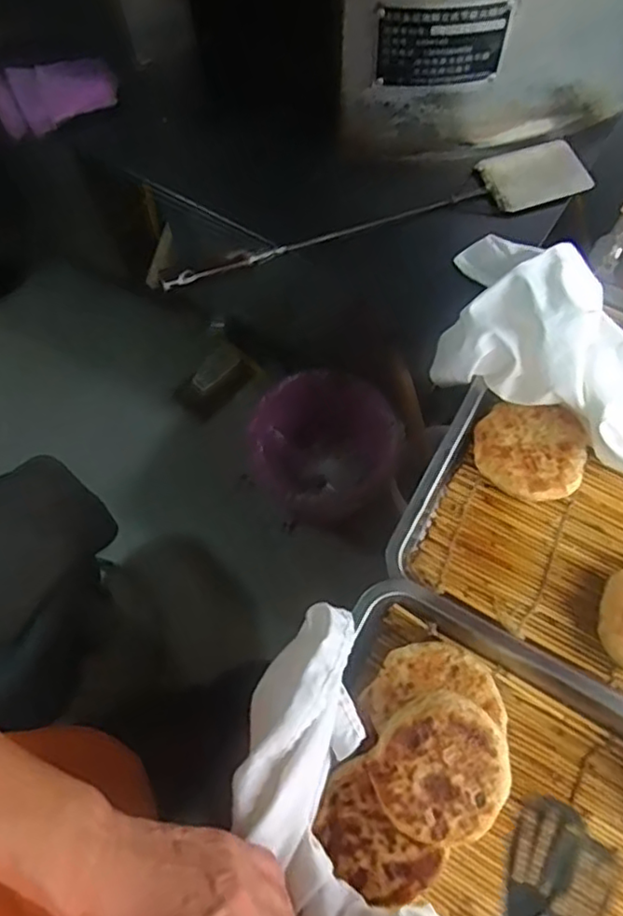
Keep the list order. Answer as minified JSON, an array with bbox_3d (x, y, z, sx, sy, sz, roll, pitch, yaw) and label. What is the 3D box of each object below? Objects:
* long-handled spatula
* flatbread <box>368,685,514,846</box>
[{"bbox_3d":[0.070,-0.243,0.645,0.439,0.031,0.075,-17,68,-5],"label":"long-handled spatula"},{"bbox_3d":[0.091,0.217,0.450,0.092,0.022,0.091,-1,67,2],"label":"flatbread"}]

